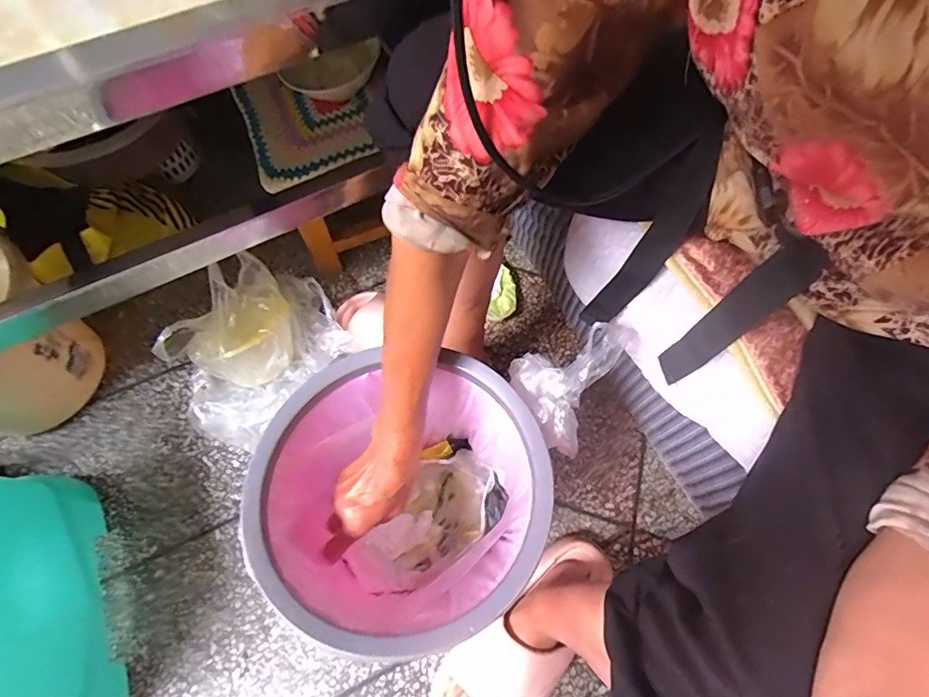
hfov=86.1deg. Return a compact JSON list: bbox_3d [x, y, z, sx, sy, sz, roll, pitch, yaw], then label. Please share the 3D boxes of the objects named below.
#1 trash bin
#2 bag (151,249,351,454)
[{"bbox_3d":[-0.059,0.171,0.543,0.248,0.270,0.246,6,65,1],"label":"trash bin"},{"bbox_3d":[-0.291,0.006,0.708,0.191,0.162,0.254,41,70,16],"label":"bag"}]

